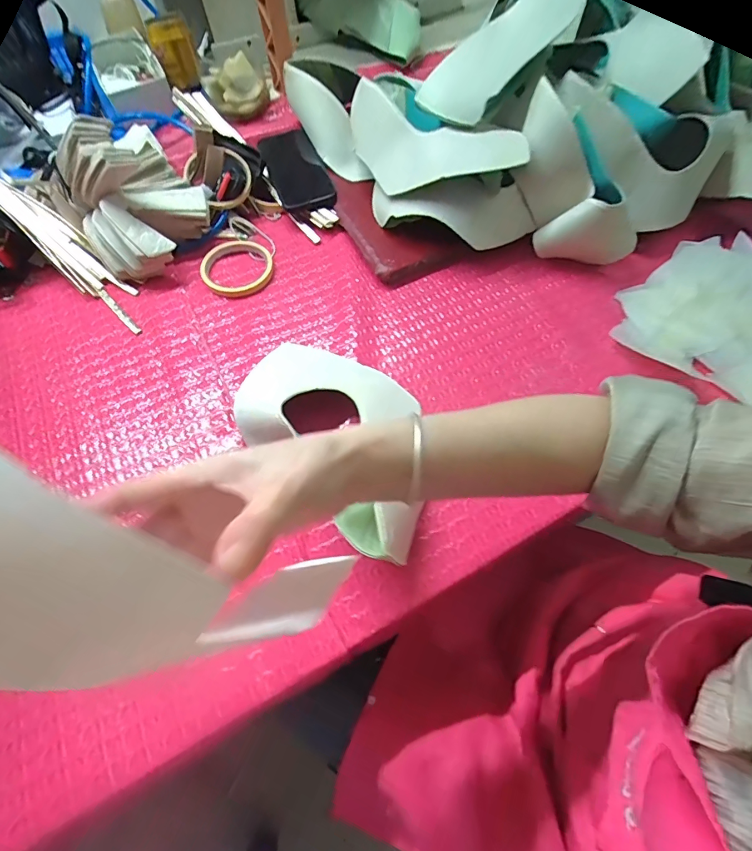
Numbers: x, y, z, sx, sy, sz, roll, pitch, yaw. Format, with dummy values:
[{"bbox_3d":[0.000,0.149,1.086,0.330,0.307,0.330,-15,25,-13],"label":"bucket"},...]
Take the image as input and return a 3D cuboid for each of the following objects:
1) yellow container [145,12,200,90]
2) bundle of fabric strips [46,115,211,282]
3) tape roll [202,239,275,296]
[{"bbox_3d":[-0.304,-0.566,0.637,0.057,0.068,0.045,-19,63,-11],"label":"yellow container"},{"bbox_3d":[-0.296,-0.286,0.516,0.153,0.135,0.159,0,61,0],"label":"bundle of fabric strips"},{"bbox_3d":[-0.176,-0.200,0.539,0.089,0.012,0.087,0,61,0],"label":"tape roll"}]

